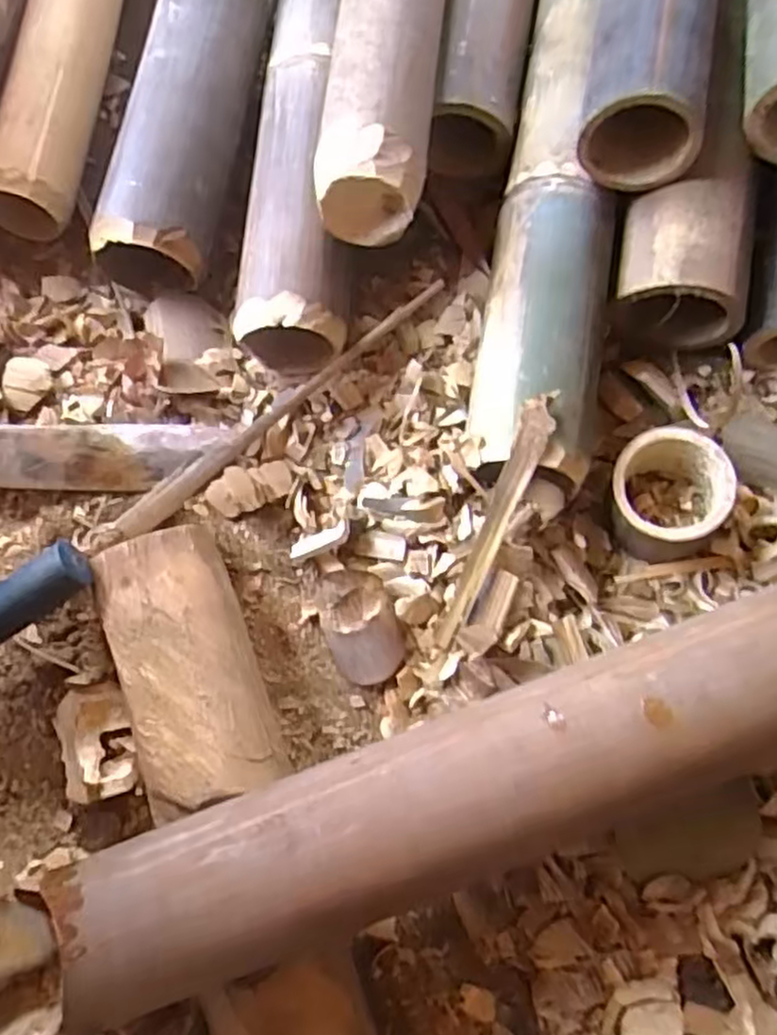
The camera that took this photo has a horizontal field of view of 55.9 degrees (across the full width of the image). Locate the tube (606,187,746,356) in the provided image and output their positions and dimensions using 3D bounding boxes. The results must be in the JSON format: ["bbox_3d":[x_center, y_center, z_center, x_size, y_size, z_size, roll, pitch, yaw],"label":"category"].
[{"bbox_3d":[0.172,-0.149,0.434,0.079,0.067,0.074,2,73,1],"label":"tube"}]

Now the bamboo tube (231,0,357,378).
[{"bbox_3d":[-0.049,-0.234,0.458,0.065,0.059,0.288,3,73,1],"label":"bamboo tube"}]

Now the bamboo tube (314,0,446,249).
[{"bbox_3d":[0.002,-0.297,0.431,0.059,0.053,0.280,6,74,1],"label":"bamboo tube"}]

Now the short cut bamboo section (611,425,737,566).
[{"bbox_3d":[0.156,-0.012,0.412,0.064,0.046,0.063,0,73,0],"label":"short cut bamboo section"}]

